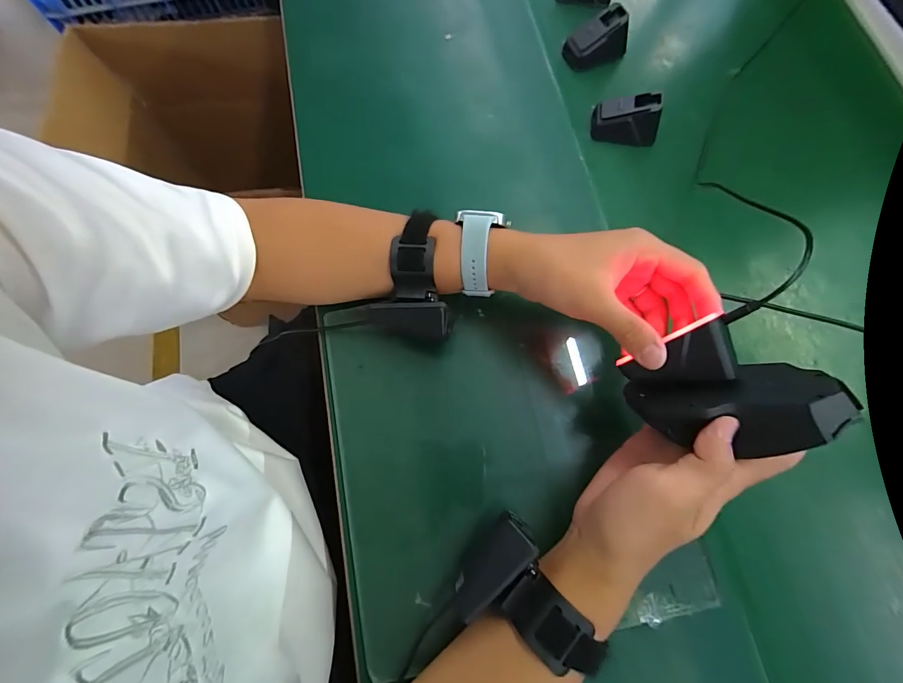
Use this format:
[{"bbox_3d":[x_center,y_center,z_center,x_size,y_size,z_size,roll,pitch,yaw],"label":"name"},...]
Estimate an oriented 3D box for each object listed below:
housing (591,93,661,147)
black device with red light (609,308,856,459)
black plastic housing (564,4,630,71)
[{"bbox_3d":[0.184,-0.234,0.419,0.064,0.042,0.031,8,74,3],"label":"housing"},{"bbox_3d":[0.173,0.039,0.251,0.100,0.058,0.078,-23,45,21],"label":"black device with red light"},{"bbox_3d":[0.166,-0.339,0.446,0.062,0.040,0.044,-25,75,-7],"label":"black plastic housing"}]

